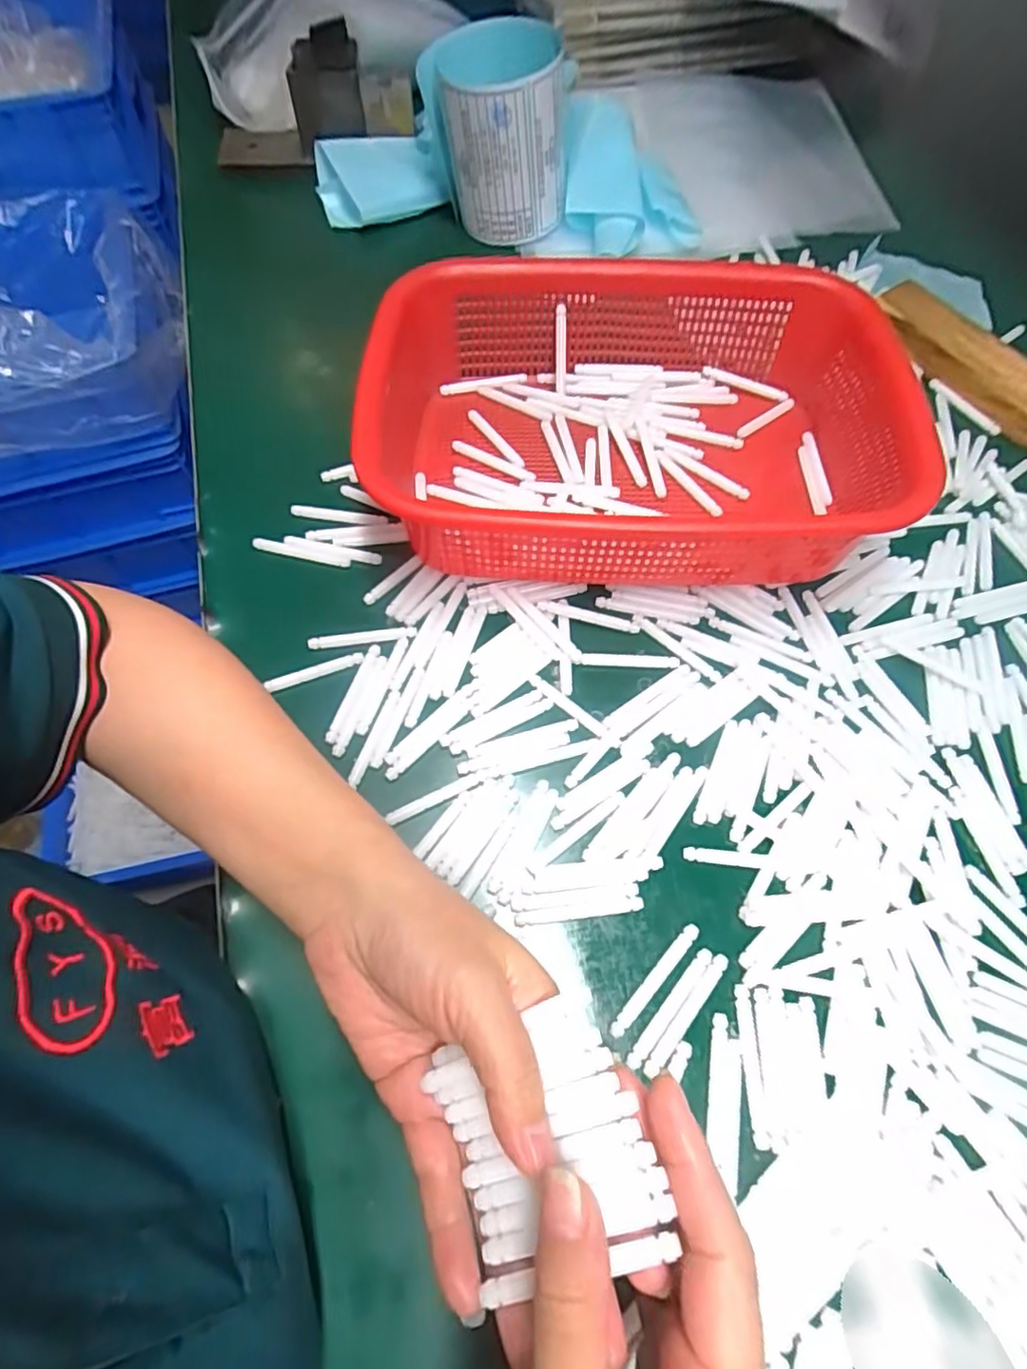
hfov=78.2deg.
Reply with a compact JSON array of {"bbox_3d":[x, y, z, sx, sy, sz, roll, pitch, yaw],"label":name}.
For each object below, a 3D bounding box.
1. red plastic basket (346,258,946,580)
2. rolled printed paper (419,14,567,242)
[{"bbox_3d":[0.066,-0.146,0.365,0.283,0.079,0.206,0,64,0],"label":"red plastic basket"},{"bbox_3d":[-0.014,-0.412,0.477,0.099,0.107,0.085,-5,65,-3],"label":"rolled printed paper"}]

